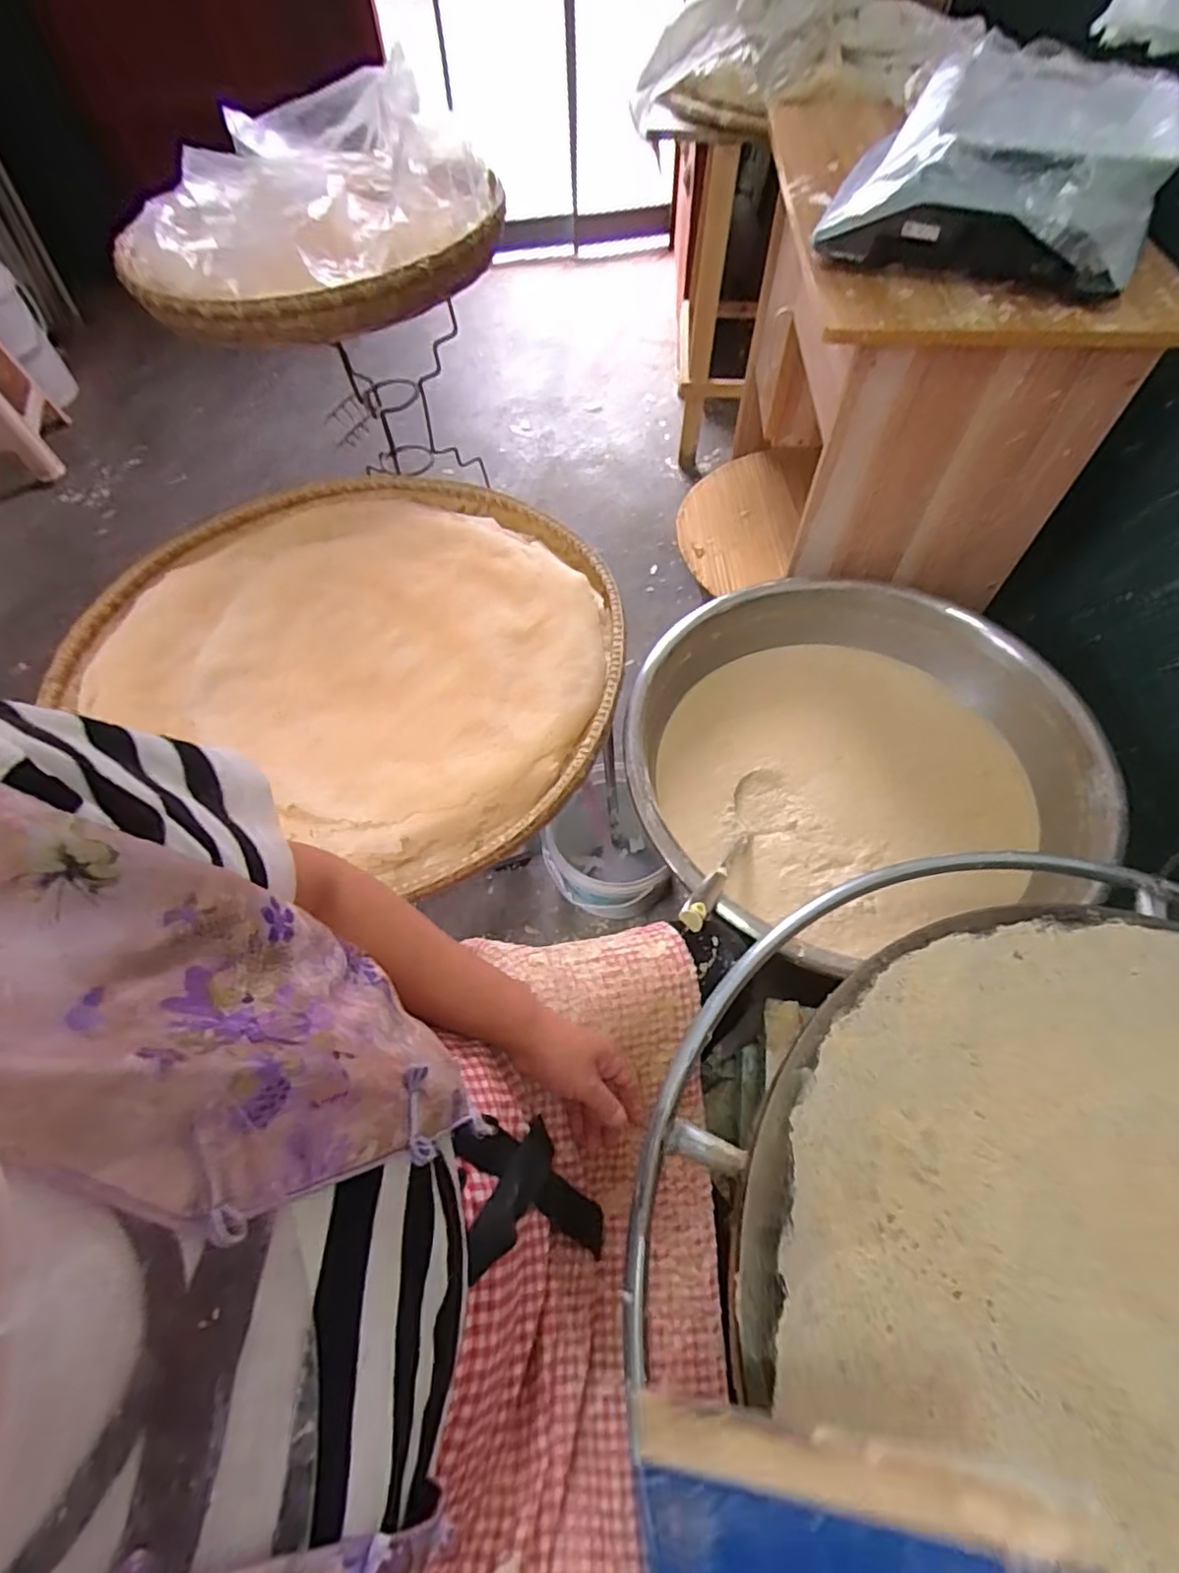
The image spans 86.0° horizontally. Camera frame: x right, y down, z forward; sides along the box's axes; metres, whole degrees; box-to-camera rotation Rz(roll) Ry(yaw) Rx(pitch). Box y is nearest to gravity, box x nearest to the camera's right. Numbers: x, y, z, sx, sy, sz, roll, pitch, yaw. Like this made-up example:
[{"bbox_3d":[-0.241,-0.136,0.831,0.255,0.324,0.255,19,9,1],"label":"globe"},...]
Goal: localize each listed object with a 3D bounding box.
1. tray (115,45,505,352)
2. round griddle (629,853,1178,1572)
[{"bbox_3d":[-0.510,-1.031,1.108,0.633,0.232,0.698,-28,62,-14],"label":"tray"},{"bbox_3d":[0.386,0.358,0.407,0.664,0.058,0.690,-1,59,2],"label":"round griddle"}]

